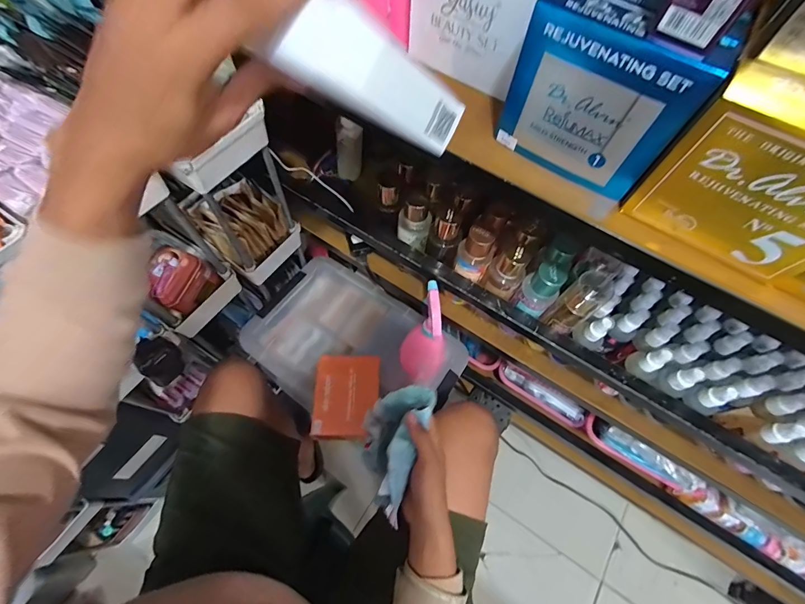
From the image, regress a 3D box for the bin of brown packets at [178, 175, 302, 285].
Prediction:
[{"bbox_3d":[-0.284,-0.143,0.664,0.135,0.142,0.132,41,69,16],"label":"bin of brown packets"}]

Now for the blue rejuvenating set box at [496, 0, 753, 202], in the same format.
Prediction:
[{"bbox_3d":[0.177,-0.191,0.315,0.132,0.122,0.108,33,67,12],"label":"blue rejuvenating set box"}]

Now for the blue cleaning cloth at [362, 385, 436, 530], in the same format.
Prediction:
[{"bbox_3d":[-0.014,0.173,0.435,0.072,0.070,0.140,13,65,4],"label":"blue cleaning cloth"}]

